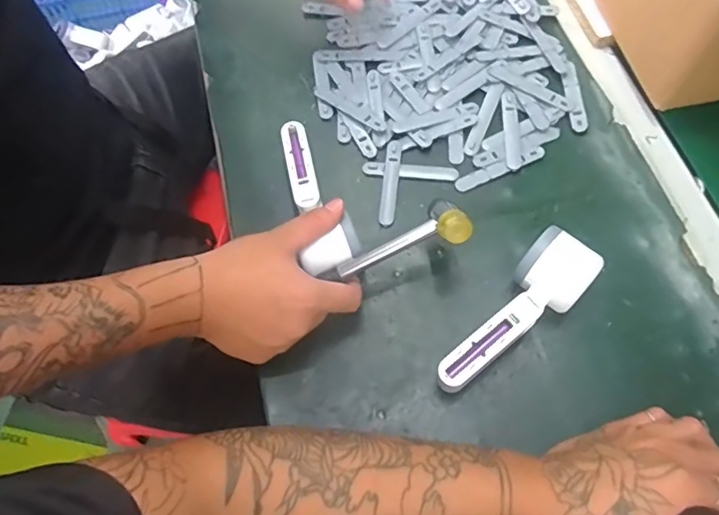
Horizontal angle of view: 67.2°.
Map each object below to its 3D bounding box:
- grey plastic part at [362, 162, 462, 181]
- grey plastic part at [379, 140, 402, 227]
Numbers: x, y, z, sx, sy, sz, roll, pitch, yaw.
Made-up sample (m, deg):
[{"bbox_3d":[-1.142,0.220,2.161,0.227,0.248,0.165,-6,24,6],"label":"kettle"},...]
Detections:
[{"bbox_3d":[0.051,-0.087,0.546,0.093,0.006,0.016,6,65,6],"label":"grey plastic part"},{"bbox_3d":[0.032,-0.075,0.540,0.016,0.005,0.094,5,64,5],"label":"grey plastic part"}]

